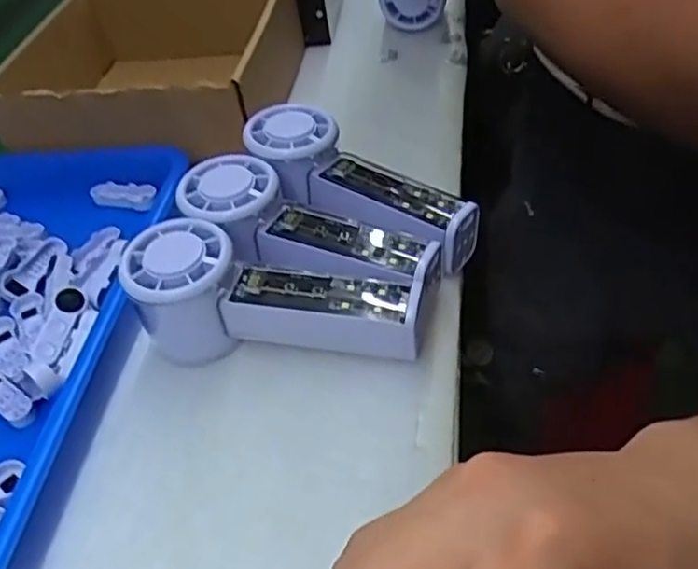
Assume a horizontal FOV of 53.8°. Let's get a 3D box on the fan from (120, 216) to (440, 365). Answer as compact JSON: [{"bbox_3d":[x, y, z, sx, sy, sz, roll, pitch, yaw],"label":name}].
[{"bbox_3d":[-0.036,0.008,0.356,0.151,0.059,0.060,-2,43,13],"label":"fan"}]

